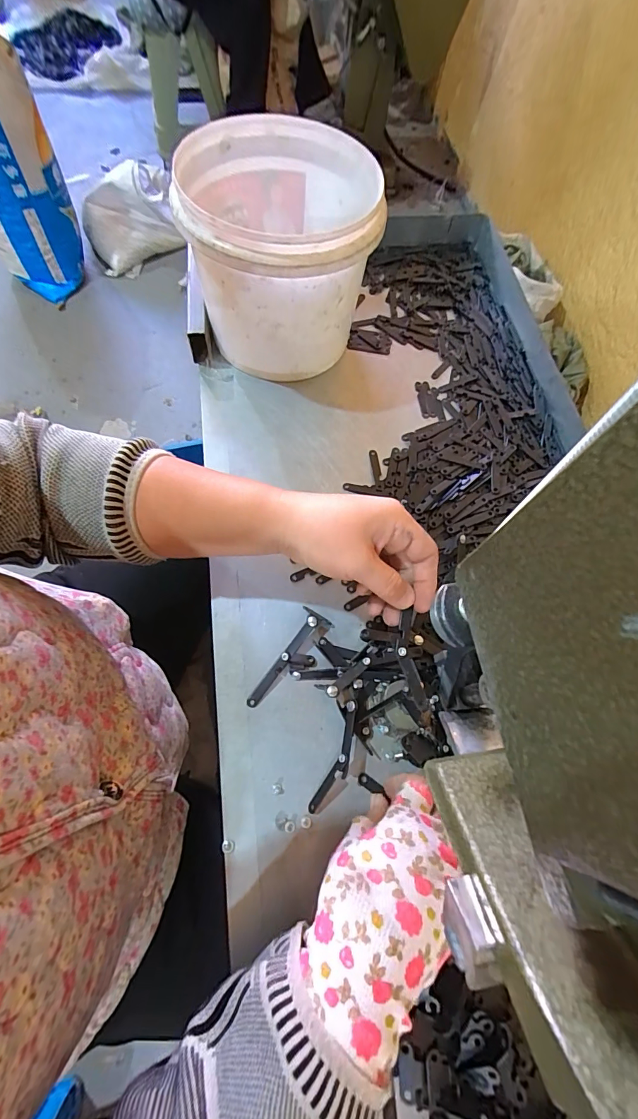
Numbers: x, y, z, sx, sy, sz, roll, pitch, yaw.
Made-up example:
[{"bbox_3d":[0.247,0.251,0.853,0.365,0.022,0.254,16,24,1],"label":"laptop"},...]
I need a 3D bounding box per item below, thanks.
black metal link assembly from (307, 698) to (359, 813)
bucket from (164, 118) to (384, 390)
[{"bbox_3d":[0.013,0.151,0.313,0.008,0.027,0.083,31,68,-39],"label":"black metal link assembly"},{"bbox_3d":[-0.037,-0.304,0.426,0.171,0.156,0.185,0,68,-3],"label":"bucket"}]

